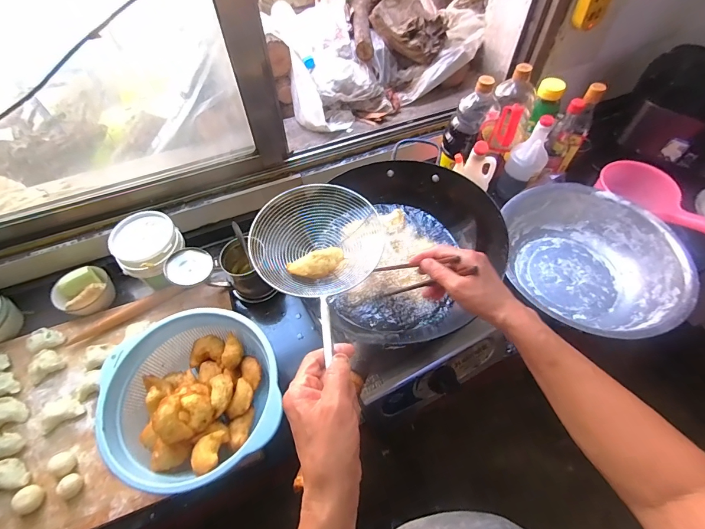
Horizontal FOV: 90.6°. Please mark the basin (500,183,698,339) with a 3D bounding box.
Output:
[{"bbox_3d":[0.511,0.000,0.763,0.333,0.115,0.366,-1,56,1],"label":"basin"}]

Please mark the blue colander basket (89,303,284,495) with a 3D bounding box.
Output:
[{"bbox_3d":[-0.269,0.221,0.592,0.266,0.117,0.255,-1,56,1],"label":"blue colander basket"}]

